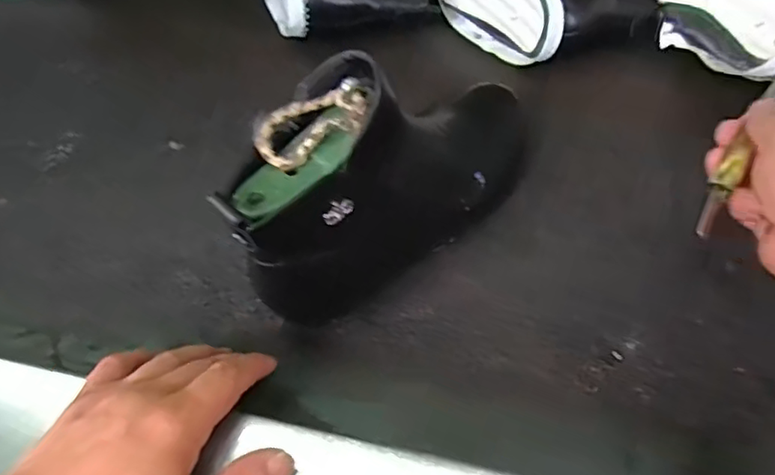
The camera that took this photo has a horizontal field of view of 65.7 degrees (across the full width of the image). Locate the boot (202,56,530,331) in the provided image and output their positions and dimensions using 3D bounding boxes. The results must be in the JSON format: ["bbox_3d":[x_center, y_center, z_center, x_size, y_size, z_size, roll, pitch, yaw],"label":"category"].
[{"bbox_3d":[0.008,-0.050,0.380,0.235,0.129,0.073,-36,61,-22],"label":"boot"}]

